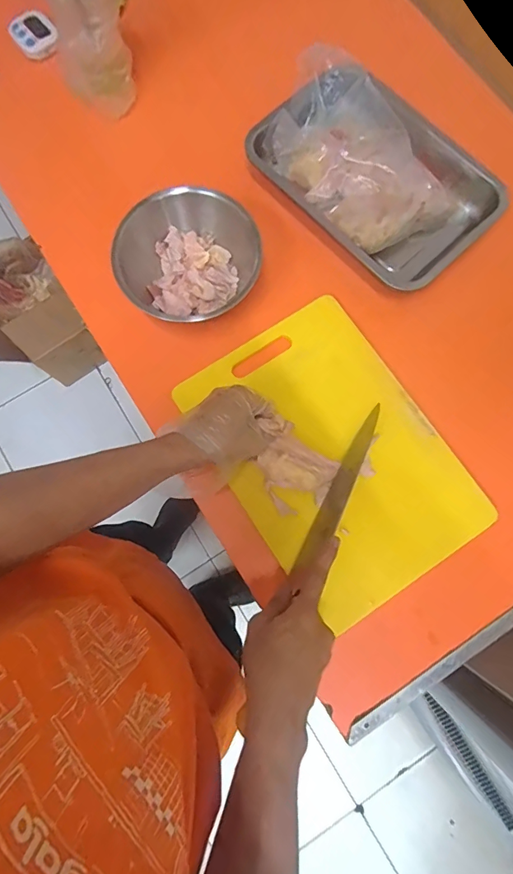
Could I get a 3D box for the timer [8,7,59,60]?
[{"bbox_3d":[-0.323,-0.593,0.624,0.066,0.022,0.057,44,82,7],"label":"timer"}]

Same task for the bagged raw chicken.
[{"bbox_3d":[0.132,-0.372,0.566,0.179,0.055,0.257,-33,81,-6],"label":"bagged raw chicken"}]

